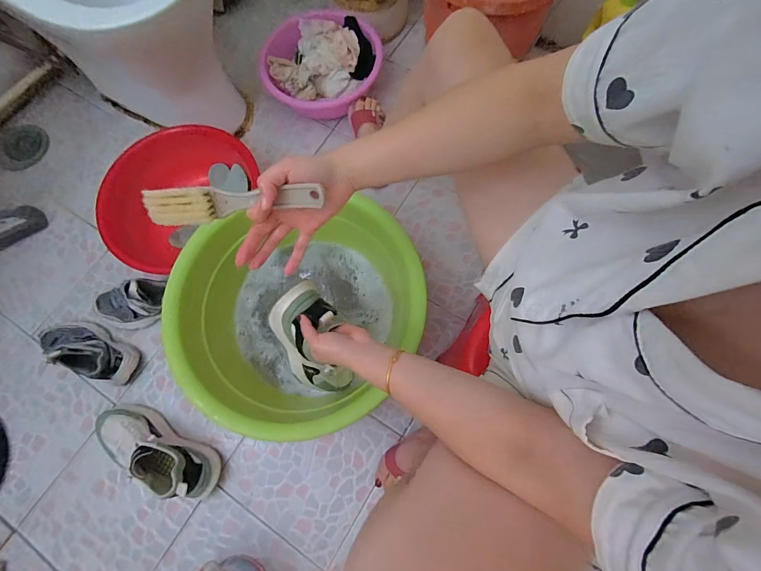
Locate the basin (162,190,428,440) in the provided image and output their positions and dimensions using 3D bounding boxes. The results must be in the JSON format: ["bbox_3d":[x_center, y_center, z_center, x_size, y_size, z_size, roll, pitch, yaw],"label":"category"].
[{"bbox_3d":[-0.176,0.068,0.712,0.424,0.194,0.446,-2,73,0],"label":"basin"}]

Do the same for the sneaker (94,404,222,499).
[{"bbox_3d":[-0.471,0.338,0.681,0.278,0.104,0.101,26,75,8],"label":"sneaker"}]

